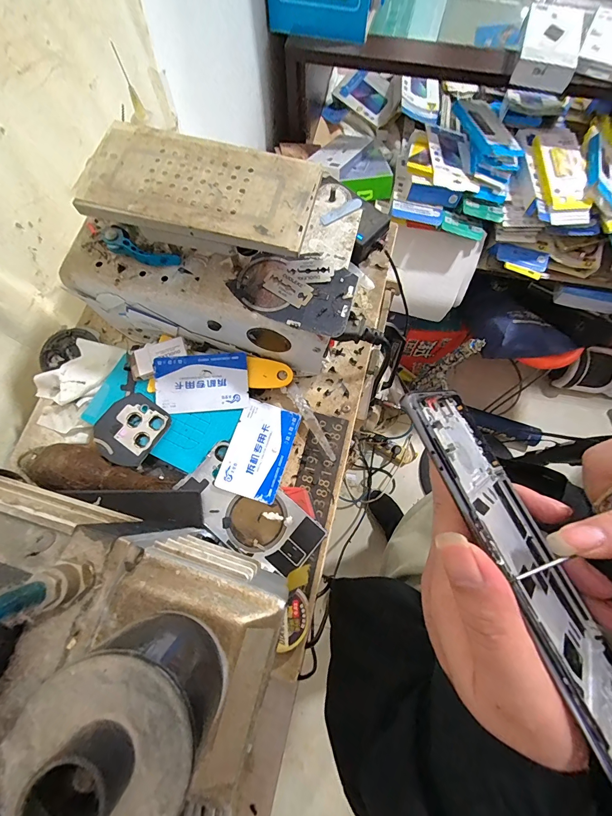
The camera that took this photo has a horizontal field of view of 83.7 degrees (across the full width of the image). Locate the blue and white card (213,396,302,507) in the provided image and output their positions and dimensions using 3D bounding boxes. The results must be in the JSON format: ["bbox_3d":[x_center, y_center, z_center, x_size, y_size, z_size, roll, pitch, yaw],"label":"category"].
[{"bbox_3d":[-0.042,0.037,0.310,0.053,0.004,0.085,20,72,-5],"label":"blue and white card"}]

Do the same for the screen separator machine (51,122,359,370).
[{"bbox_3d":[-0.078,-0.129,0.299,0.236,0.126,0.114,12,72,4],"label":"screen separator machine"}]

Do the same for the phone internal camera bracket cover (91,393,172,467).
[{"bbox_3d":[-0.161,0.019,0.311,0.058,0.004,0.061,30,74,10],"label":"phone internal camera bracket cover"}]

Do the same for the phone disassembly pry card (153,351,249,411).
[{"bbox_3d":[-0.098,-0.025,0.320,0.084,0.004,0.054,-3,84,-2],"label":"phone disassembly pry card"}]

